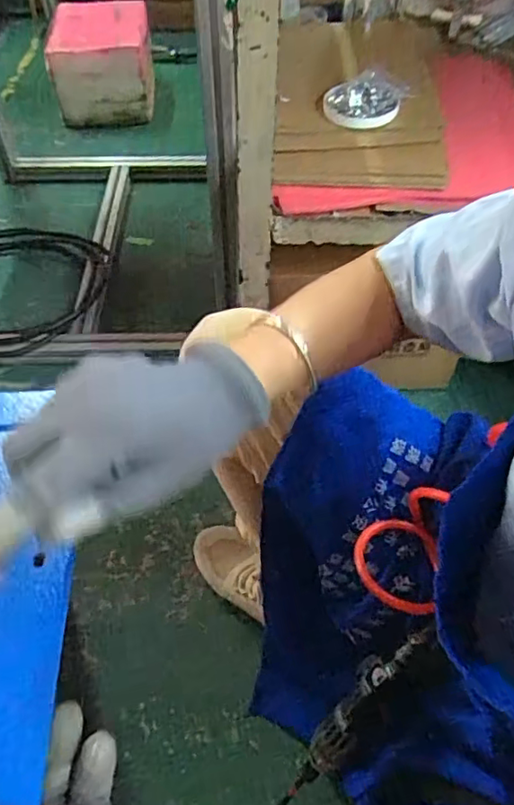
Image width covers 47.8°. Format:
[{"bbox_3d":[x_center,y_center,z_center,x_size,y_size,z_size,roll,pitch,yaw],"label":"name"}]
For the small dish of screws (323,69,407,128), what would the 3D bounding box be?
[{"bbox_3d":[0.147,-0.404,0.773,0.105,0.032,0.088,-29,58,-20],"label":"small dish of screws"}]

